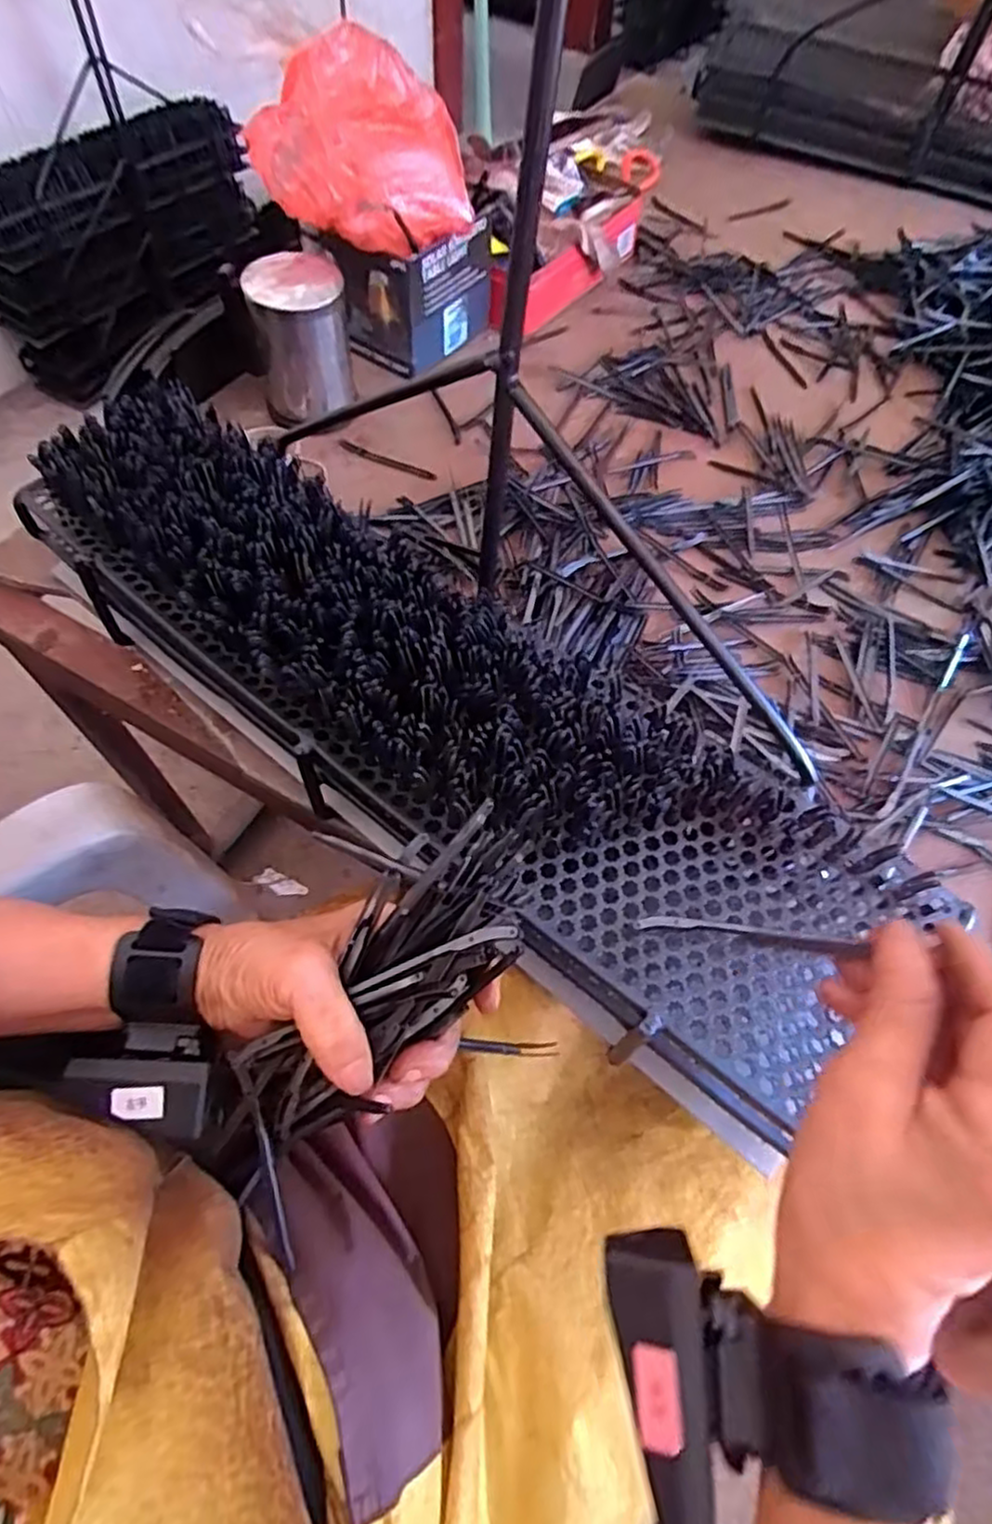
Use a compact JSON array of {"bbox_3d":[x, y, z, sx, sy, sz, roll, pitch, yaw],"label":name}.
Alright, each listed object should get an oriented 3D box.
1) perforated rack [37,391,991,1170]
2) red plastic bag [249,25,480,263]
[{"bbox_3d":[-0.051,-0.043,0.411,0.555,0.091,0.163,36,65,17],"label":"perforated rack"},{"bbox_3d":[-0.099,-0.513,0.587,0.117,0.113,0.180,29,63,14],"label":"red plastic bag"}]

